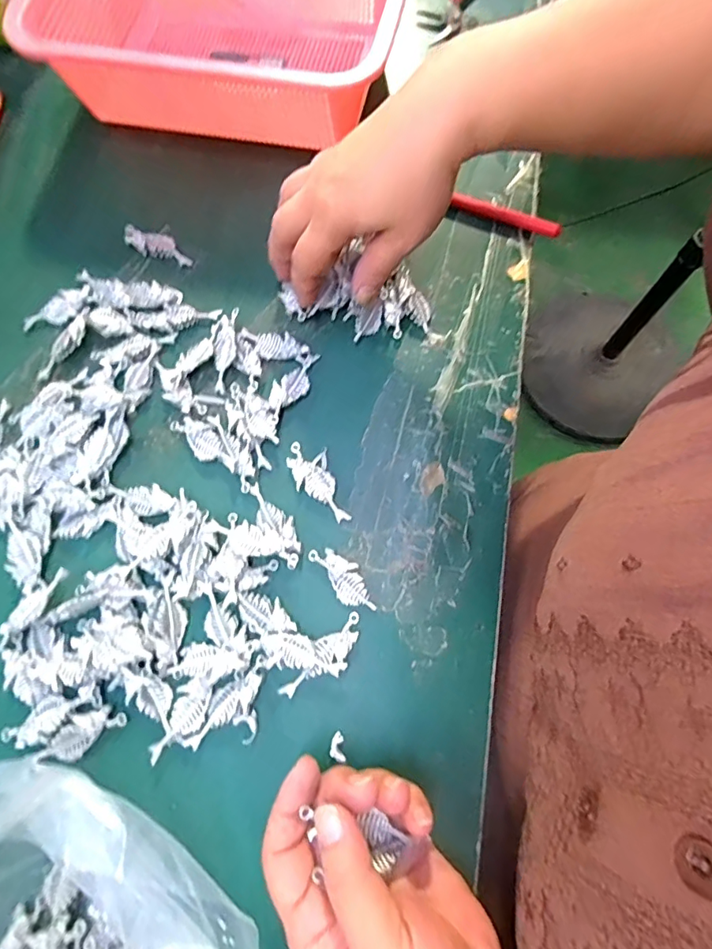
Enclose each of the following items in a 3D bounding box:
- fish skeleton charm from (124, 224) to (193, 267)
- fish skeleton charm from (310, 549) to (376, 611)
[{"bbox_3d":[-0.148,-0.171,0.360,0.058,0.007,0.021,18,75,6],"label":"fish skeleton charm"},{"bbox_3d":[-0.007,0.060,0.281,0.019,0.006,0.046,-36,76,-9],"label":"fish skeleton charm"}]

